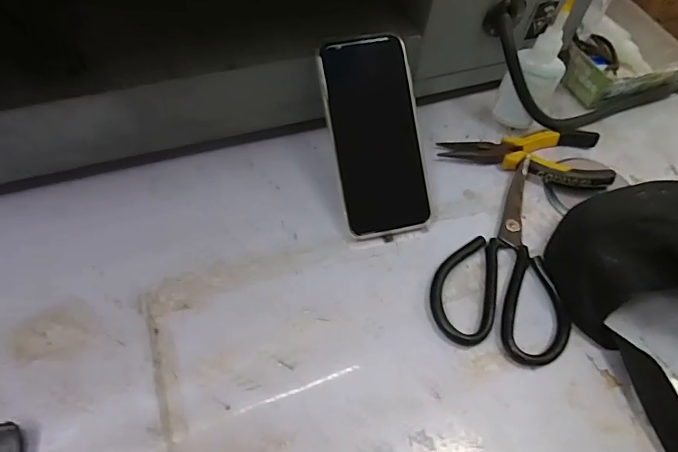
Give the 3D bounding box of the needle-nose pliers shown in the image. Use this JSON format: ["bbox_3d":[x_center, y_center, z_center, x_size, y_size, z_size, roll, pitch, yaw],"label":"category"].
[{"bbox_3d":[0.178,-0.062,0.427,0.150,0.021,0.068,0,55,-3],"label":"needle-nose pliers"}]

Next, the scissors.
[{"bbox_3d":[0.144,0.020,0.373,0.104,0.017,0.181,21,57,11],"label":"scissors"}]

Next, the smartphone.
[{"bbox_3d":[0.032,-0.073,0.377,0.075,0.012,0.161,-12,96,-11],"label":"smartphone"}]

